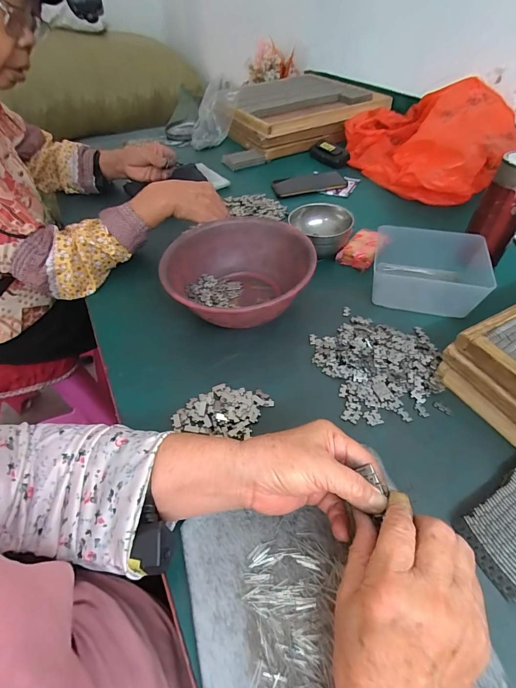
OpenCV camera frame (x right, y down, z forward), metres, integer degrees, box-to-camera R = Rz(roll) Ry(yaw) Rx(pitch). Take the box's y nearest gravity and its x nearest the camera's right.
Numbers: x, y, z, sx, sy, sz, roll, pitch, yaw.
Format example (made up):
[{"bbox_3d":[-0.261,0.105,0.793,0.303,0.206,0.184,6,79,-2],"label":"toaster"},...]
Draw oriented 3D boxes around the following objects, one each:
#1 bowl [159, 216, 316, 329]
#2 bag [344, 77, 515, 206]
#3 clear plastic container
[{"bbox_3d":[-0.026,-0.099,0.498,0.204,0.077,0.218,-2,49,2],"label":"bowl"},{"bbox_3d":[0.348,-0.469,0.741,0.214,0.158,0.414,-14,50,-10],"label":"bag"},{"bbox_3d":[0.252,-0.117,0.508,0.152,0.061,0.139,16,52,15],"label":"clear plastic container"}]

